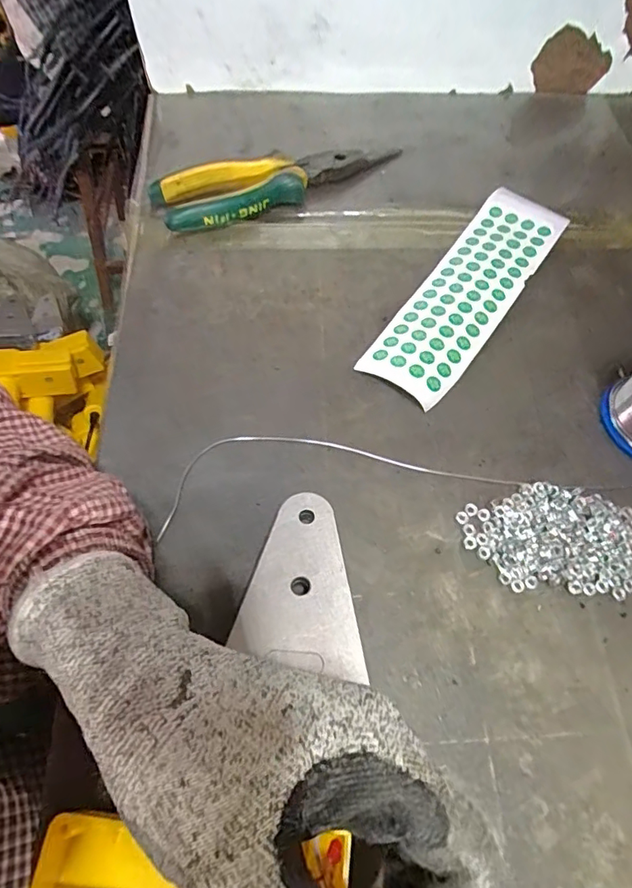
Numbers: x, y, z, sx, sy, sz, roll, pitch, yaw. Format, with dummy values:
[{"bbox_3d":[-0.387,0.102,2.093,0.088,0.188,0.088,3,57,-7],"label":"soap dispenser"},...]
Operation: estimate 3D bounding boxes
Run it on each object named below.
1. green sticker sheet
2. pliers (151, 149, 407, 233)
[{"bbox_3d":[0.108,-0.109,0.355,0.057,0.011,0.204,33,66,13],"label":"green sticker sheet"},{"bbox_3d":[-0.026,-0.197,0.388,0.186,0.026,0.047,-16,65,-11],"label":"pliers"}]

